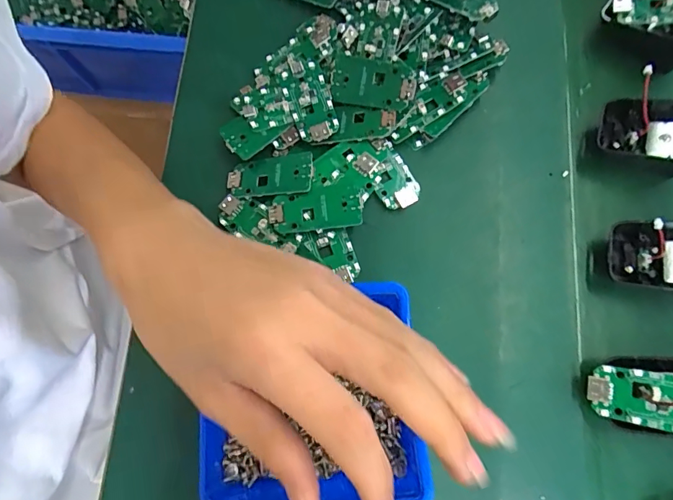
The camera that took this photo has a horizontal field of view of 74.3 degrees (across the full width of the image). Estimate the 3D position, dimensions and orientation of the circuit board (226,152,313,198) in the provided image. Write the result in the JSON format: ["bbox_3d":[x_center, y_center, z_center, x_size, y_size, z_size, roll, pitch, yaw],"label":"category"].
[{"bbox_3d":[-0.047,-0.052,0.314,0.062,0.006,0.031,-3,73,15],"label":"circuit board"}]

